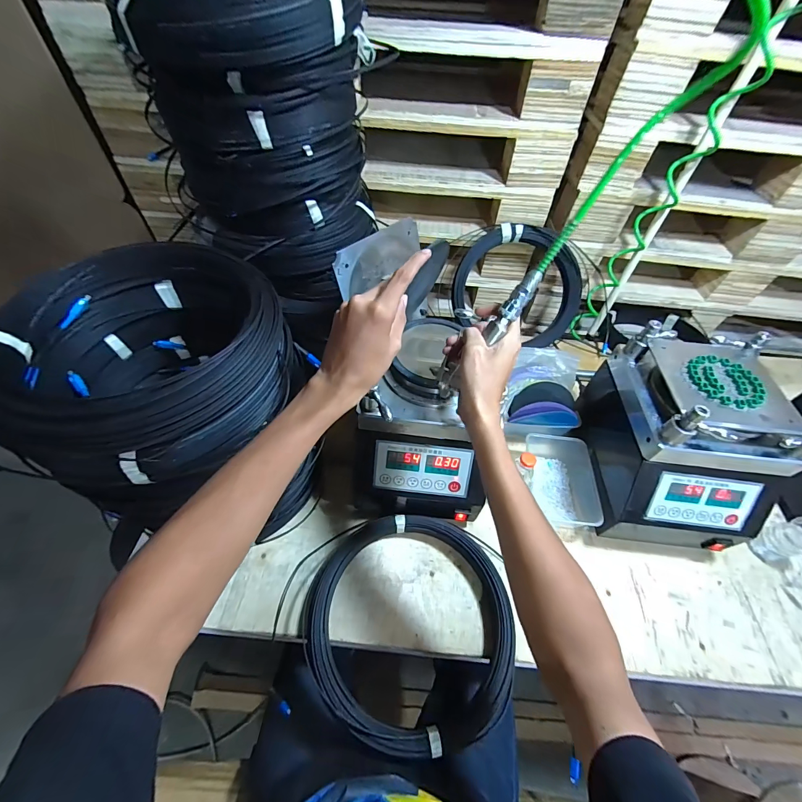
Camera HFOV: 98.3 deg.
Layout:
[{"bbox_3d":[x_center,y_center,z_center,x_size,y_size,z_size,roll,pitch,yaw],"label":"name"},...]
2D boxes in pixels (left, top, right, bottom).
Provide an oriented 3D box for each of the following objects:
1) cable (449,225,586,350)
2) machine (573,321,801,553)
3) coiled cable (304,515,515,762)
[{"bbox_3d":[0.290,-0.285,0.878,0.312,0.284,0.052,9,19,3],"label":"cable"},{"bbox_3d":[0.466,0.072,0.600,0.205,0.268,0.276,7,53,2],"label":"machine"},{"bbox_3d":[0.014,0.328,0.524,0.309,0.053,0.284,1,53,-2],"label":"coiled cable"}]

